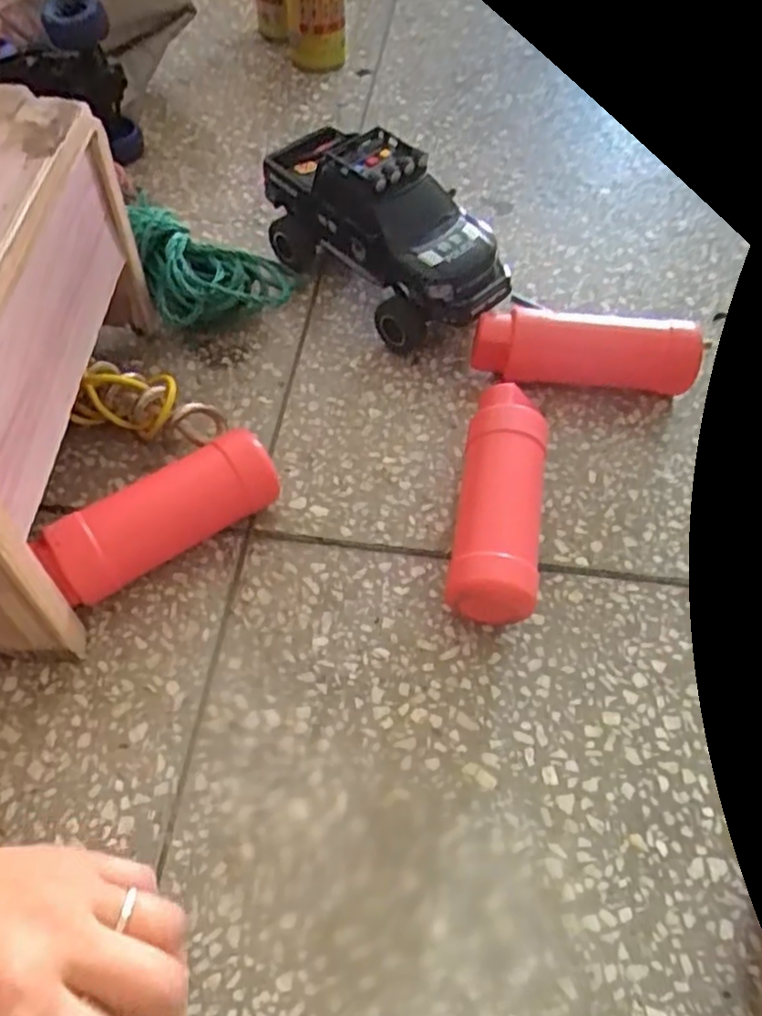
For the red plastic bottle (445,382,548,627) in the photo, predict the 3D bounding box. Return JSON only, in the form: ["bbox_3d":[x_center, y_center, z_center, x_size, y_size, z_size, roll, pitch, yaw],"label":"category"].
[{"bbox_3d":[0.077,-0.003,0.454,0.054,0.054,0.158,9,58,4],"label":"red plastic bottle"}]

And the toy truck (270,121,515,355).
[{"bbox_3d":[0.000,-0.215,0.548,0.088,0.109,0.204,-37,66,-22],"label":"toy truck"}]

